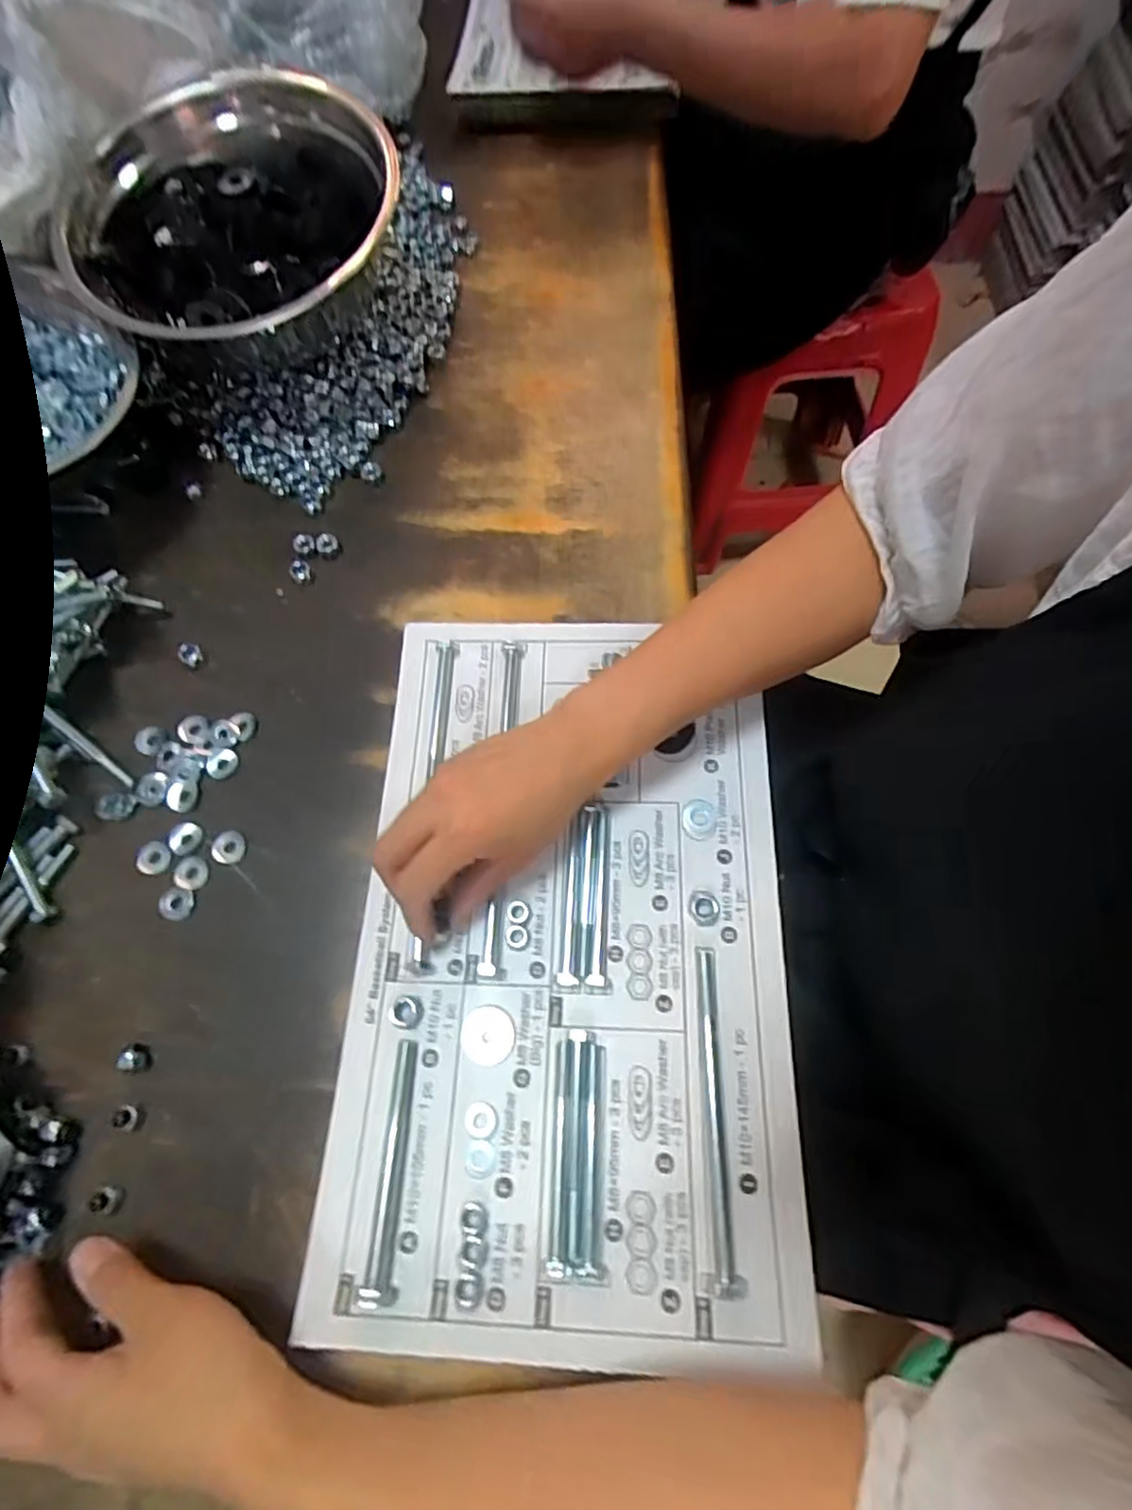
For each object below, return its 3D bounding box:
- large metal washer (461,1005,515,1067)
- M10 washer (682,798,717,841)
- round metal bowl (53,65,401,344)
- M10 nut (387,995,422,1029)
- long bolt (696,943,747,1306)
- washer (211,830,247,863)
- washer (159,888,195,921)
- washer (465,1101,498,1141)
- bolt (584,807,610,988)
[{"bbox_3d":[-0.042,0.153,0.361,0.029,0.004,0.029,-1,66,3],"label":"large metal washer"},{"bbox_3d":[0.080,0.039,0.400,0.020,0.004,0.025,4,66,5],"label":"M10 washer"},{"bbox_3d":[-0.246,-0.403,0.496,0.222,0.080,0.246,7,77,-1],"label":"round metal bowl"},{"bbox_3d":[-0.089,0.142,0.366,0.019,0.006,0.016,5,67,5],"label":"M10 nut"},{"bbox_3d":[0.073,0.176,0.333,0.018,0.019,0.154,-2,66,2],"label":"long bolt"},{"bbox_3d":[-0.209,0.057,0.410,0.019,0.006,0.020,-1,66,3],"label":"washer"},{"bbox_3d":[-0.236,0.090,0.402,0.019,0.006,0.019,14,68,9],"label":"washer"},{"bbox_3d":[-0.045,0.190,0.345,0.016,0.004,0.017,-1,66,3],"label":"washer"},{"bbox_3d":[0.020,0.079,0.383,0.010,0.012,0.103,4,66,5],"label":"bolt"}]

